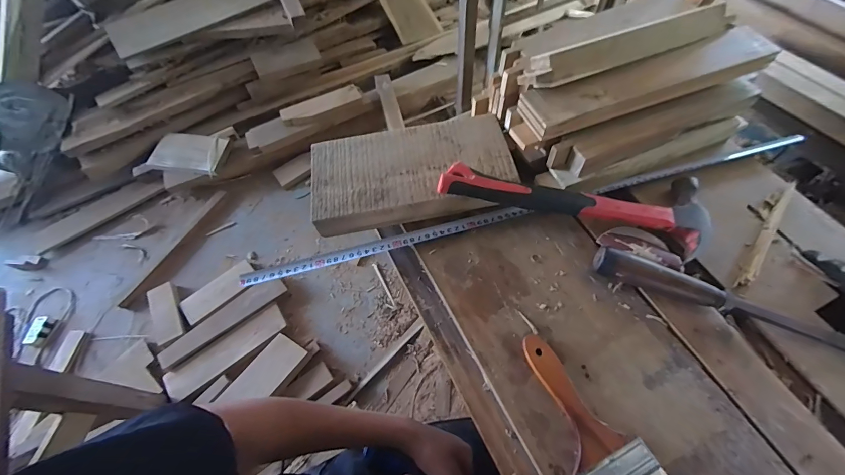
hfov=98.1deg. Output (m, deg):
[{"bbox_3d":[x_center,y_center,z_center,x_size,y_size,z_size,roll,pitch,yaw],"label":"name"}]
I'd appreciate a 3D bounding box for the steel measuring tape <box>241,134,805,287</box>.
[{"bbox_3d":[0.137,-0.034,0.486,0.742,0.007,0.032,-14,62,-4],"label":"steel measuring tape"}]

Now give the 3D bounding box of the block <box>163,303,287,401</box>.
[{"bbox_3d":[-0.683,0.396,1.284,0.418,0.028,0.106,-35,64,-16],"label":"block"}]

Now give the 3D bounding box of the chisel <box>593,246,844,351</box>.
[{"bbox_3d":[0.347,0.069,0.395,0.306,0.038,0.050,19,63,13],"label":"chisel"}]

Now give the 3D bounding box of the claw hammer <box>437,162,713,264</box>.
[{"bbox_3d":[0.184,-0.041,0.442,0.324,0.065,0.110,2,61,4],"label":"claw hammer"}]

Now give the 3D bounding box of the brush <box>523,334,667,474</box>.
[{"bbox_3d":[0.156,0.181,0.350,0.074,0.011,0.183,-25,62,-11],"label":"brush"}]

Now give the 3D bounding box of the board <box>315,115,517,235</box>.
[{"bbox_3d":[-0.014,-0.087,0.498,0.259,0.041,0.133,-12,60,-4],"label":"board"}]

